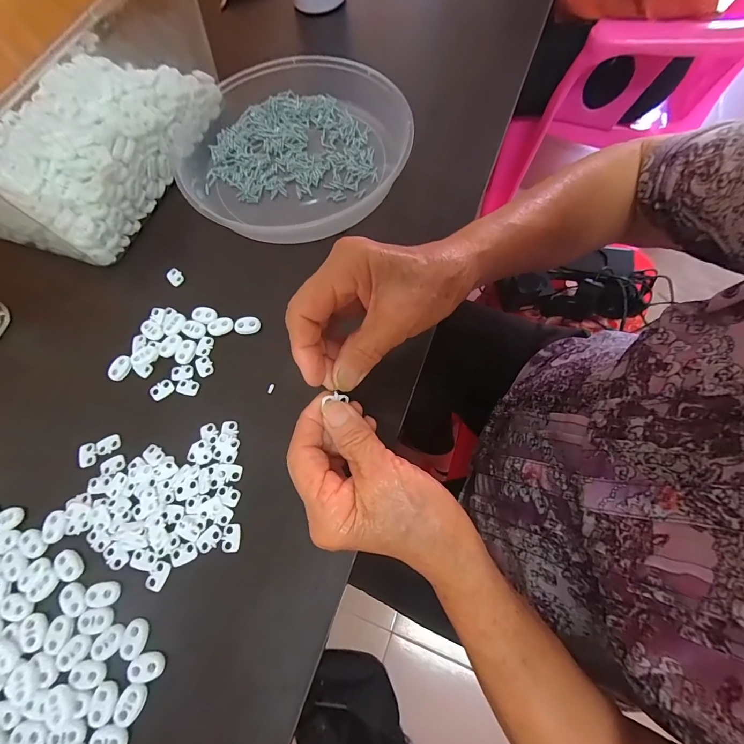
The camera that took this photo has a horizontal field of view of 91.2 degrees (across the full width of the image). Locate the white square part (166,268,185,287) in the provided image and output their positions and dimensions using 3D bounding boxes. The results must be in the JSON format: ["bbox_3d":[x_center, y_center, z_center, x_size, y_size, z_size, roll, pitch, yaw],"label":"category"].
[{"bbox_3d":[-0.188,-0.091,0.350,0.018,0.004,0.014,40,74,15],"label":"white square part"}]

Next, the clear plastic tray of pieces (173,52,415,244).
[{"bbox_3d":[-0.087,-0.240,0.382,0.229,0.048,0.226,-35,72,-12],"label":"clear plastic tray of pieces"}]

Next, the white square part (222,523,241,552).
[{"bbox_3d":[-0.102,0.119,0.261,0.013,0.004,0.019,-6,69,-2],"label":"white square part"}]

